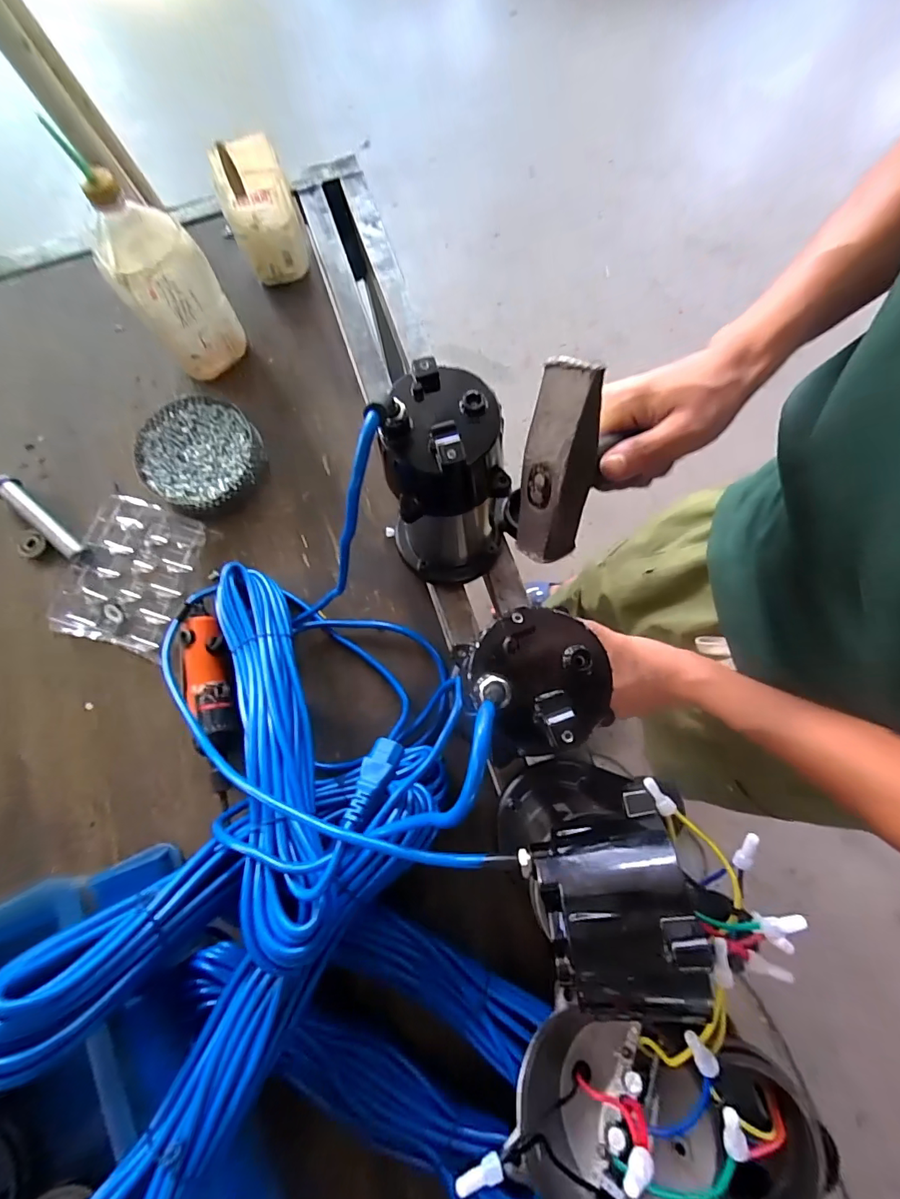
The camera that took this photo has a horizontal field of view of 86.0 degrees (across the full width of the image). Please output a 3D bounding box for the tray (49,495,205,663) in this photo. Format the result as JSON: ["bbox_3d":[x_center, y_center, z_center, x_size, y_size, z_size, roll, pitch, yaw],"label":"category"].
[{"bbox_3d":[-0.360,-0.031,0.548,0.133,0.024,0.166,14,77,5],"label":"tray"}]

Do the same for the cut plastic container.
[{"bbox_3d":[-0.234,-0.481,0.608,0.076,0.121,0.109,-18,76,-3],"label":"cut plastic container"}]

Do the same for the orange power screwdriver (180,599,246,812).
[{"bbox_3d":[-0.246,0.098,0.498,0.049,0.037,0.201,-13,76,-2],"label":"orange power screwdriver"}]

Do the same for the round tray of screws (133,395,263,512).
[{"bbox_3d":[-0.291,-0.167,0.570,0.138,0.038,0.132,0,76,2],"label":"round tray of screws"}]

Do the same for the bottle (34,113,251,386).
[{"bbox_3d":[-0.306,-0.343,0.528,0.094,0.208,0.068,-37,78,-7],"label":"bottle"}]

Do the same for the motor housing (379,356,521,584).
[{"bbox_3d":[0.001,-0.089,0.417,0.090,0.226,0.098,0,76,2],"label":"motor housing"}]

